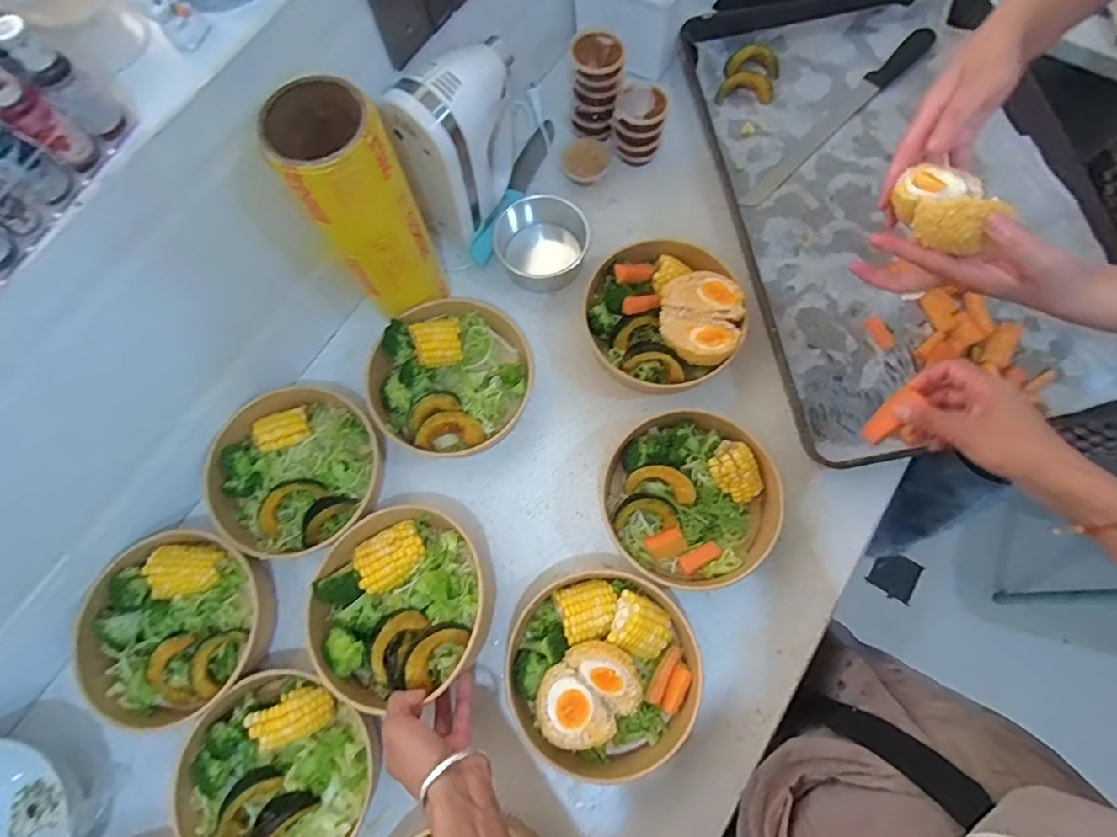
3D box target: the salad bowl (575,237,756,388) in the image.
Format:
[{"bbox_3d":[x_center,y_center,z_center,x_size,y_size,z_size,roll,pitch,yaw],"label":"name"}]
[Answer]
[{"bbox_3d":[0.114,-0.114,0.613,0.163,0.056,0.160,0,74,0],"label":"salad bowl"}]

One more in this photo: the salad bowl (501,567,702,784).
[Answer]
[{"bbox_3d":[0.044,0.233,0.514,0.175,0.056,0.170,0,74,0],"label":"salad bowl"}]

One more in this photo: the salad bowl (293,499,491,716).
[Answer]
[{"bbox_3d":[-0.151,0.170,0.521,0.164,0.054,0.167,0,74,0],"label":"salad bowl"}]

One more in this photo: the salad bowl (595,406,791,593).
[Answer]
[{"bbox_3d":[0.135,0.083,0.566,0.176,0.056,0.164,0,74,0],"label":"salad bowl"}]

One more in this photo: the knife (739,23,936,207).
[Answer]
[{"bbox_3d":[0.366,-0.395,0.717,0.378,0.025,0.030,-42,78,-11],"label":"knife"}]

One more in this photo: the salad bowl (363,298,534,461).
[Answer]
[{"bbox_3d":[-0.117,-0.044,0.608,0.169,0.053,0.168,0,74,0],"label":"salad bowl"}]

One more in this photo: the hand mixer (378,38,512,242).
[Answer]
[{"bbox_3d":[-0.104,-0.297,0.593,0.073,0.182,0.145,28,76,8],"label":"hand mixer"}]

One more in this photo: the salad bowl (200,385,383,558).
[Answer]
[{"bbox_3d":[-0.277,0.054,0.586,0.175,0.044,0.171,0,74,0],"label":"salad bowl"}]

